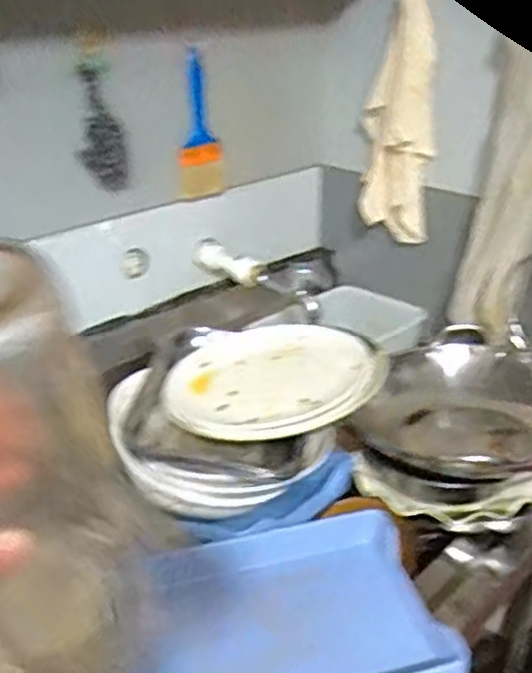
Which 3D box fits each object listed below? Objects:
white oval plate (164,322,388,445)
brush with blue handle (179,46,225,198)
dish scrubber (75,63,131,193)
[{"bbox_3d":[0.015,0.048,0.906,0.265,0.034,0.270,-5,24,16],"label":"white oval plate"},{"bbox_3d":[-0.104,-0.321,1.091,0.012,0.225,0.093,25,45,31],"label":"brush with blue handle"},{"bbox_3d":[-0.223,-0.270,0.942,0.047,0.180,0.059,4,50,7],"label":"dish scrubber"}]

